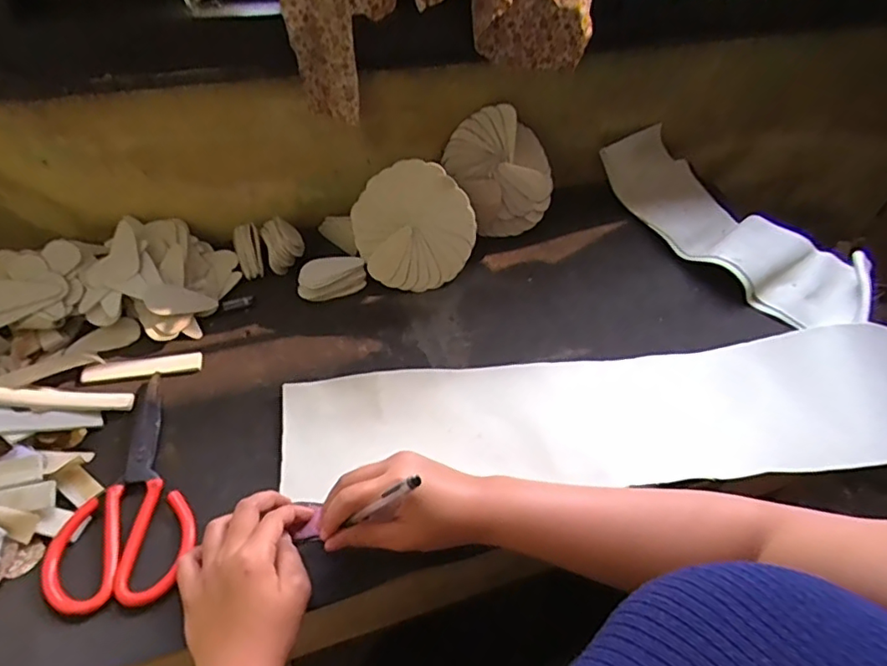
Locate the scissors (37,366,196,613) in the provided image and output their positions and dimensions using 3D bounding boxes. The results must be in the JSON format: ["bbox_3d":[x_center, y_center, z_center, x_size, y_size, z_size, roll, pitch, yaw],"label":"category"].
[{"bbox_3d":[-0.267,0.129,0.441,0.100,0.011,0.189,-20,53,-22],"label":"scissors"}]

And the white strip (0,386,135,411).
[{"bbox_3d":[-0.335,0.058,0.482,0.107,0.004,0.020,7,45,-23],"label":"white strip"}]

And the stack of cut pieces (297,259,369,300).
[{"bbox_3d":[-0.124,-0.060,0.611,0.074,0.033,0.028,-7,49,-11],"label":"stack of cut pieces"}]

